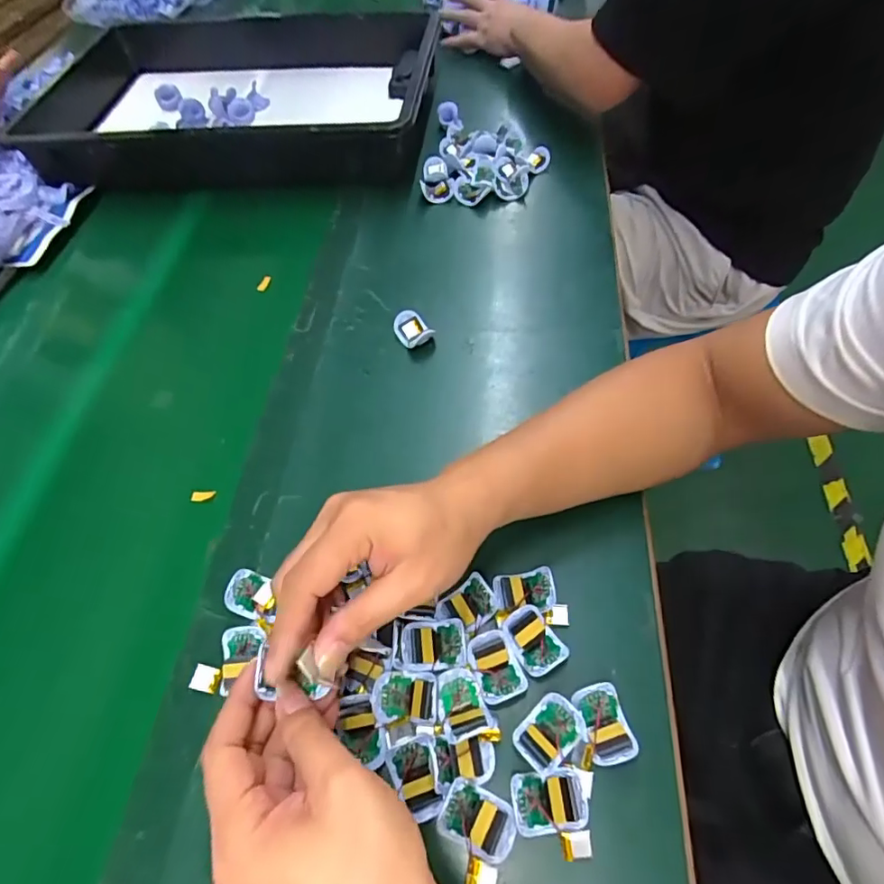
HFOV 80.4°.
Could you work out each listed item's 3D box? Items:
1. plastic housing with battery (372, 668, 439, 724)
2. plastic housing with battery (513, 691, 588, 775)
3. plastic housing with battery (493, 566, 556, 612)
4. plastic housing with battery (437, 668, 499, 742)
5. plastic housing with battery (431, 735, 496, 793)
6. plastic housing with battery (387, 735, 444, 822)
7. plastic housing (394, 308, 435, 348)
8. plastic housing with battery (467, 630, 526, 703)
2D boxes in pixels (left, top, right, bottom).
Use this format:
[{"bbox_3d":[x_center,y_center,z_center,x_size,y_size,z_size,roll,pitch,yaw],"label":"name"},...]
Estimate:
[{"bbox_3d":[-0.023,0.162,0.334,0.041,0.011,0.029,-1,57,4],"label":"plastic housing with battery"},{"bbox_3d":[0.066,0.177,0.318,0.032,0.008,0.041,38,67,25],"label":"plastic housing with battery"},{"bbox_3d":[0.057,0.104,0.368,0.041,0.015,0.029,-6,56,1],"label":"plastic housing with battery"},{"bbox_3d":[0.013,0.163,0.328,0.030,0.013,0.040,-17,57,-7],"label":"plastic housing with battery"},{"bbox_3d":[0.013,0.190,0.311,0.036,0.013,0.026,-5,56,1],"label":"plastic housing with battery"},{"bbox_3d":[-0.016,0.198,0.308,0.028,0.013,0.041,-14,57,-5],"label":"plastic housing with battery"},{"bbox_3d":[-0.029,-0.113,0.523,0.032,0.020,0.038,-23,58,-11],"label":"plastic housing"},{"bbox_3d":[0.035,0.146,0.342,0.029,0.008,0.042,-21,58,-9],"label":"plastic housing with battery"}]

